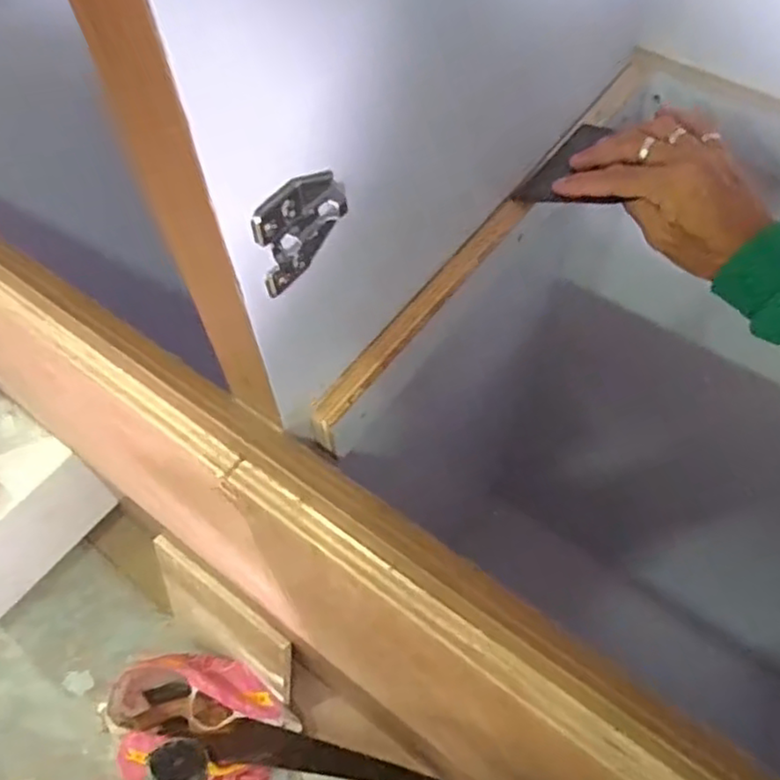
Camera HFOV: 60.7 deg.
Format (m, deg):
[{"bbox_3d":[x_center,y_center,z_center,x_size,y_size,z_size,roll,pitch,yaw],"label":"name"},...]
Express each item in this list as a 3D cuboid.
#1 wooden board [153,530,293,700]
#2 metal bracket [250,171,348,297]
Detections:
[{"bbox_3d":[-0.302,0.446,1.224,0.308,0.329,0.018,30,48,21],"label":"wooden board"},{"bbox_3d":[-0.039,-0.073,0.298,0.009,0.047,0.050,34,65,20],"label":"metal bracket"}]

